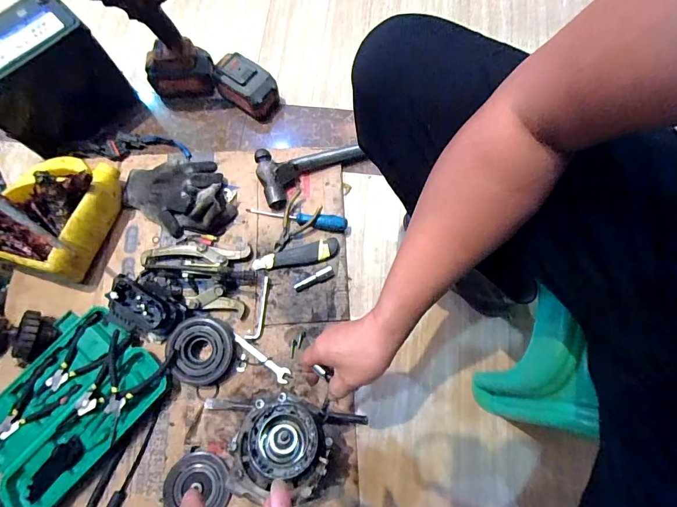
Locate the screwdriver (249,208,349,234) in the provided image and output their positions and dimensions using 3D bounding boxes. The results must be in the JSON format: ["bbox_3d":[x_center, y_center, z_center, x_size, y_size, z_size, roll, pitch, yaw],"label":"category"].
[{"bbox_3d":[-0.079,-0.070,0.713,0.190,0.024,0.028,12,73,3],"label":"screwdriver"}]

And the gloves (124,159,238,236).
[{"bbox_3d":[-0.306,-0.107,0.705,0.187,0.059,0.173,-21,74,-7],"label":"gloves"}]

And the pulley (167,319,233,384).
[{"bbox_3d":[-0.230,0.164,0.640,0.103,0.042,0.108,-4,73,-2],"label":"pulley"}]

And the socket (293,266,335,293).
[{"bbox_3d":[-0.044,0.047,0.681,0.076,0.022,0.020,-23,75,-8],"label":"socket"}]

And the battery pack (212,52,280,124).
[{"bbox_3d":[-0.186,-0.339,0.770,0.127,0.078,0.068,33,75,9],"label":"battery pack"}]

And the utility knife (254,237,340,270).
[{"bbox_3d":[-0.078,0.001,0.695,0.156,0.019,0.038,-8,73,-3],"label":"utility knife"}]

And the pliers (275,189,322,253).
[{"bbox_3d":[-0.073,-0.060,0.706,0.063,0.027,0.122,18,73,4],"label":"pliers"}]

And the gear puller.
[{"bbox_3d":[-0.254,0.032,0.656,0.200,0.073,0.125,4,73,0],"label":"gear puller"}]

